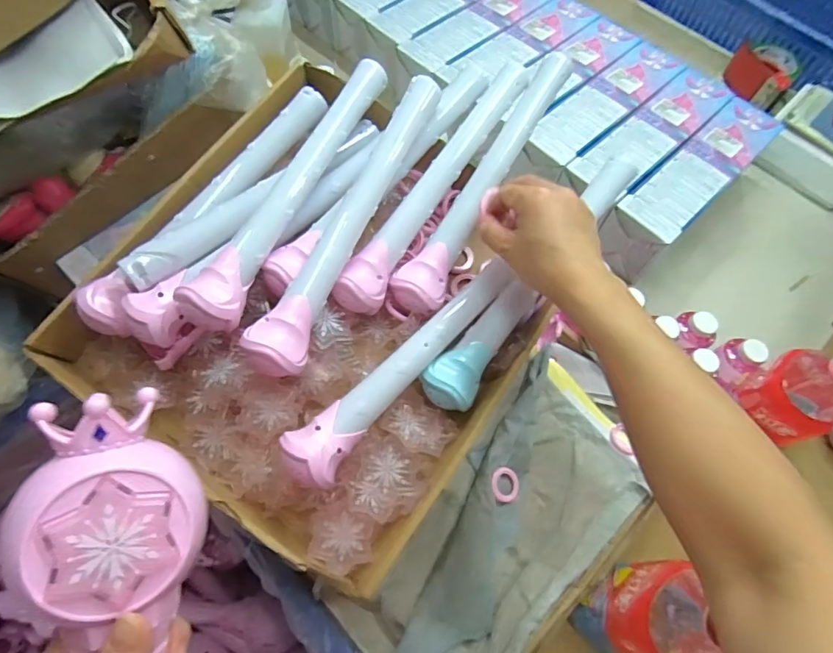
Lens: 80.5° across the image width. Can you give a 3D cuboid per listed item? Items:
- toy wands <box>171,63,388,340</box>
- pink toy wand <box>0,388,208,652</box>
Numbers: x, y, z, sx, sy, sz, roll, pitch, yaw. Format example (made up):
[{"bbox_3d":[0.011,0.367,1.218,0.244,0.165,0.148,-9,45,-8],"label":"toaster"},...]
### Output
[{"bbox_3d":[-0.109,-0.130,0.453,0.056,0.046,0.304,23,64,8],"label":"toy wands"},{"bbox_3d":[-0.138,0.186,0.244,0.075,0.049,0.298,-6,92,-6],"label":"pink toy wand"}]

